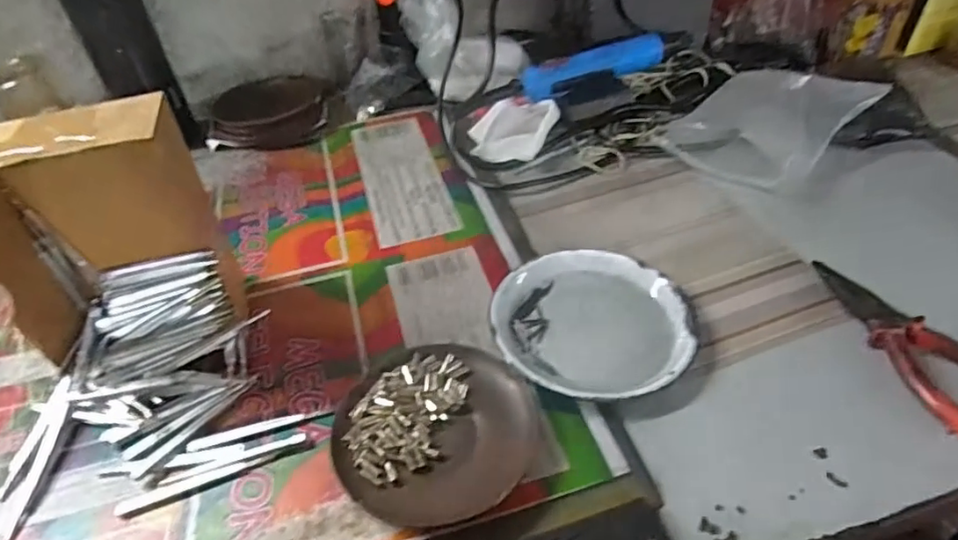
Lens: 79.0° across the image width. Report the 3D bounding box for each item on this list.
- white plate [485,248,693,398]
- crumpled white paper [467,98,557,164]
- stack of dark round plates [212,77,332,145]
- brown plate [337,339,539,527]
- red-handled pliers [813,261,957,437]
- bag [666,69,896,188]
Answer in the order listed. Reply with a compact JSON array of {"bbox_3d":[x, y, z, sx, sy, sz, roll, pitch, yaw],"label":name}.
[{"bbox_3d":[0.076,0.035,0.397,0.127,0.015,0.129,-2,43,2],"label":"white plate"},{"bbox_3d":[0.031,-0.139,0.573,0.077,0.035,0.066,11,45,16],"label":"crumpled white paper"},{"bbox_3d":[-0.224,-0.176,0.635,0.117,0.033,0.111,-2,43,3],"label":"stack of dark round plates"},{"bbox_3d":[-0.024,0.093,0.339,0.111,0.016,0.113,-2,43,2],"label":"brown plate"},{"bbox_3d":[0.275,0.042,0.372,0.052,0.017,0.141,-10,43,-6],"label":"red-handled pliers"},{"bbox_3d":[0.269,-0.137,0.542,0.163,0.044,0.122,-31,49,-26],"label":"bag"}]

